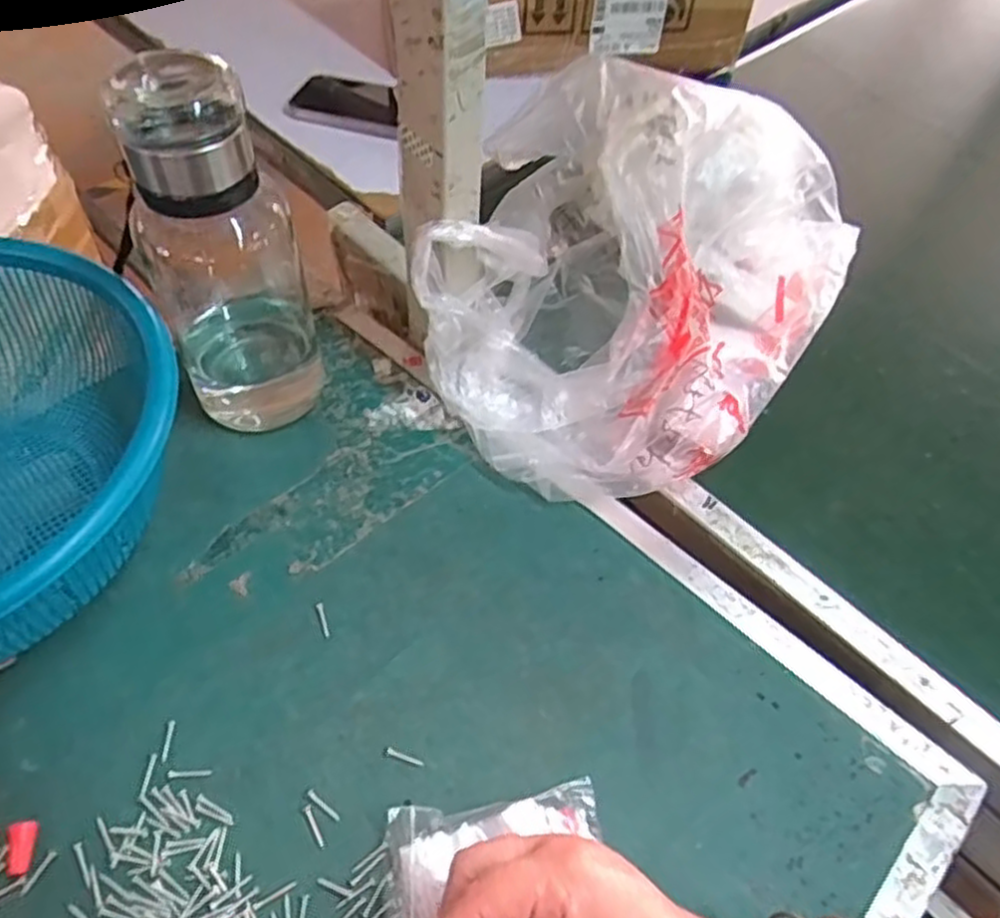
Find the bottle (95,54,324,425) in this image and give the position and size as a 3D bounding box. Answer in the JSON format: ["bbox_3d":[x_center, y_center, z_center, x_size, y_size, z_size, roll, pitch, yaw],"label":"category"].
[{"bbox_3d":[-0.166,-0.117,0.447,0.090,0.228,0.076,-19,57,-15],"label":"bottle"}]

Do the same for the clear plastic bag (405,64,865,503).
[{"bbox_3d":[0.096,-0.144,0.530,0.261,0.142,0.336,27,58,16],"label":"clear plastic bag"}]

